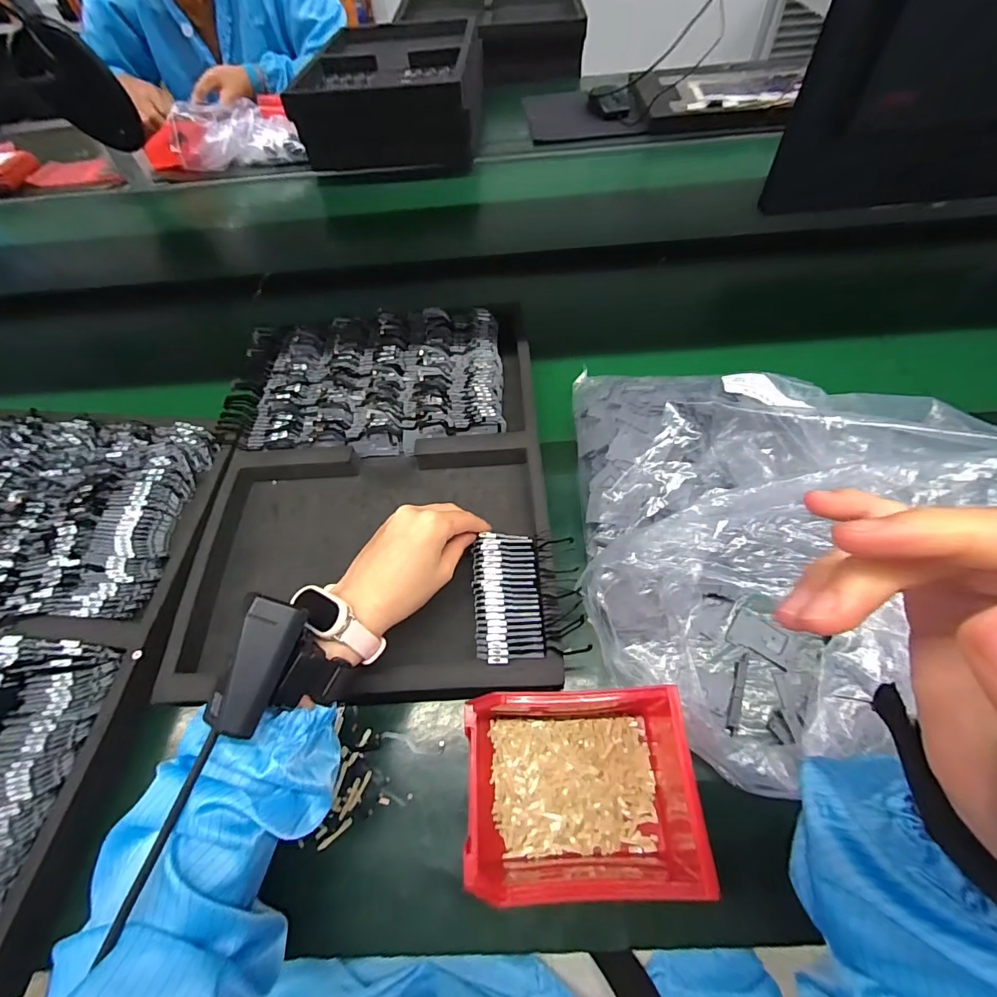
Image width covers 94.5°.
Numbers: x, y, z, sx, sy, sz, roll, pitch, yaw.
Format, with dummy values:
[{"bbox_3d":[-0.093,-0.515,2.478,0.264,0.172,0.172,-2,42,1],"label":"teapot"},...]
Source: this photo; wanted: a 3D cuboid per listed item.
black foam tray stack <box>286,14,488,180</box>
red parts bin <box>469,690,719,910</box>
[{"bbox_3d":[-0.189,-0.763,0.861,0.301,0.110,0.394,0,58,4],"label":"black foam tray stack"},{"bbox_3d":[0.049,0.181,0.297,0.141,0.068,0.112,-3,59,1],"label":"red parts bin"}]

